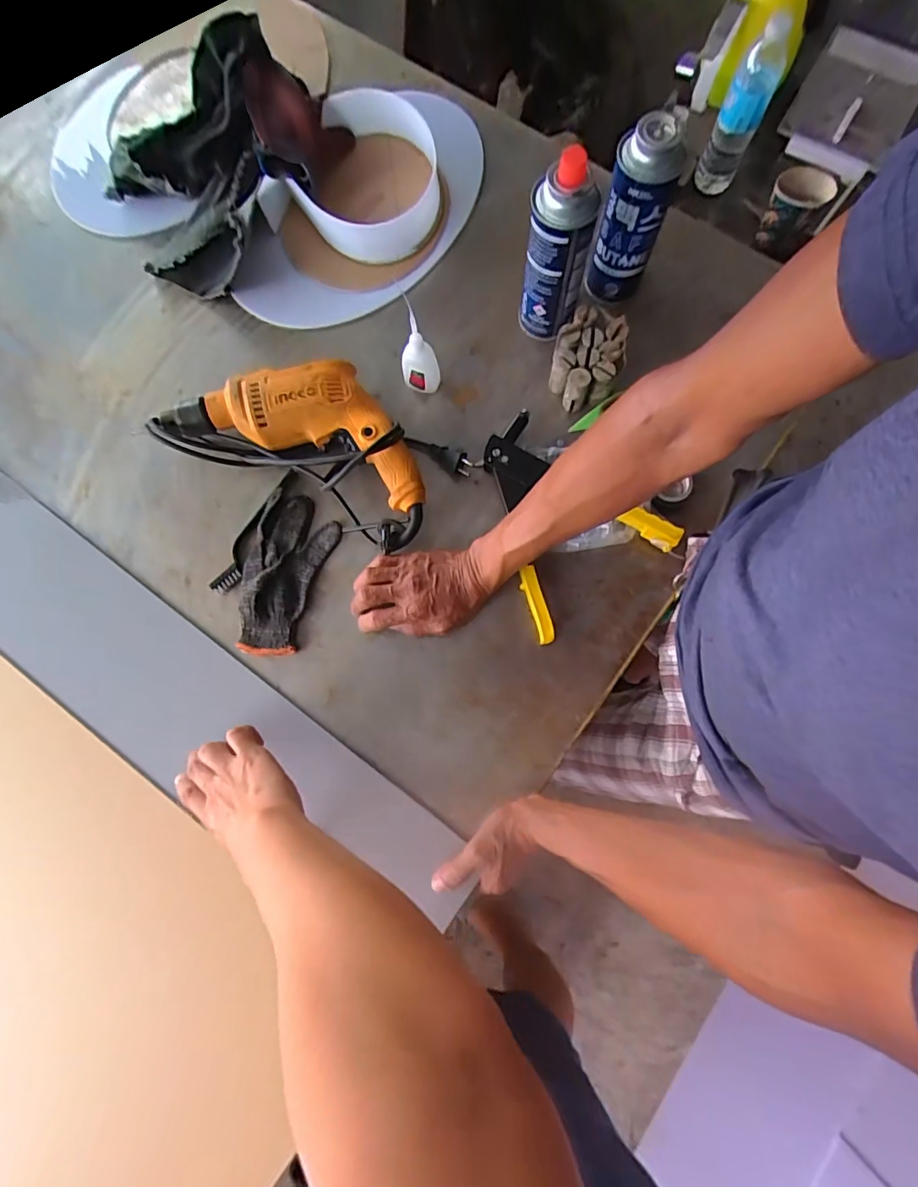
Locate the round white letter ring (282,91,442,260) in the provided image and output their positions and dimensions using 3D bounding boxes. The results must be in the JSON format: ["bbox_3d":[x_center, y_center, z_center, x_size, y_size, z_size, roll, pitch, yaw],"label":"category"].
[{"bbox_3d":[-0.117,-0.529,0.659,0.176,0.090,0.197,-3,78,0],"label":"round white letter ring"}]

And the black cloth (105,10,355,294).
[{"bbox_3d":[-0.307,-0.543,0.655,0.244,0.108,0.288,30,80,7],"label":"black cloth"}]

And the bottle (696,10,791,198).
[{"bbox_3d":[0.420,-0.712,0.775,0.060,0.216,0.050,30,80,7],"label":"bottle"}]

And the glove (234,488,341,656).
[{"bbox_3d":[-0.201,-0.023,0.587,0.085,0.023,0.181,17,79,5],"label":"glove"}]

